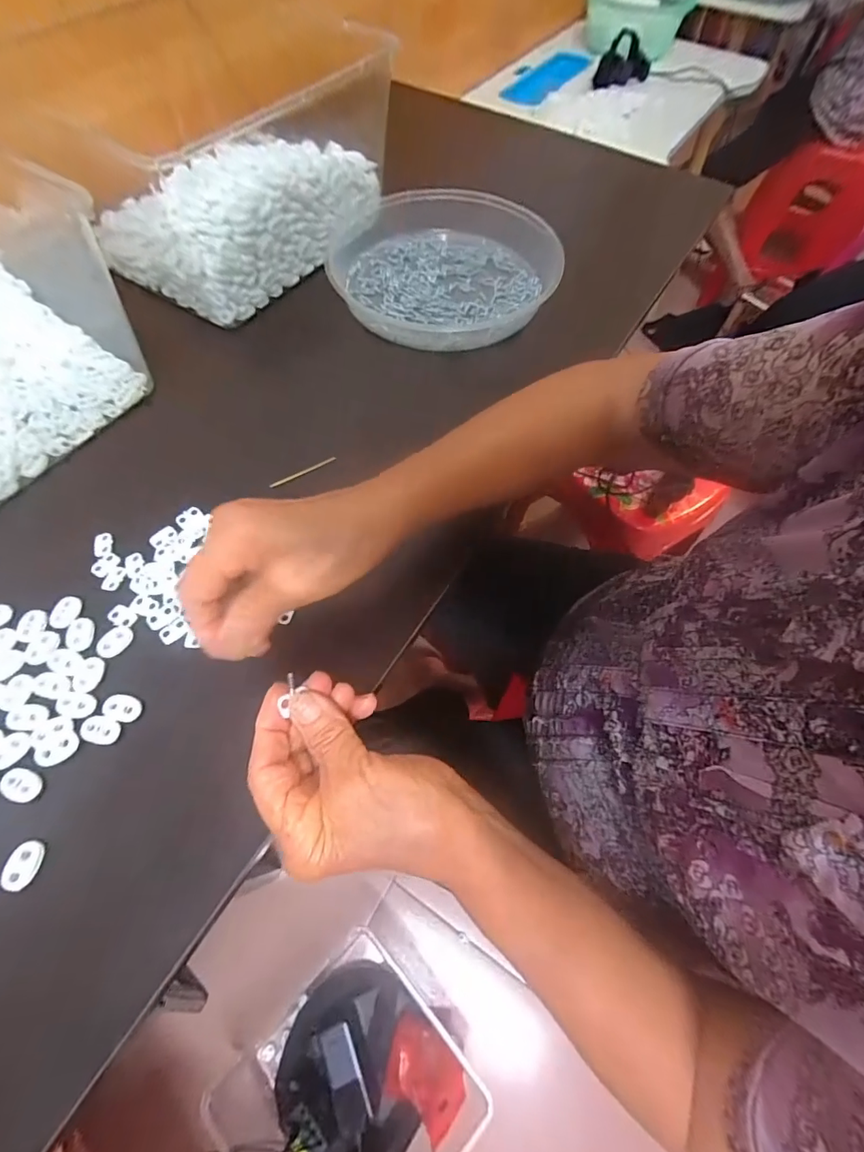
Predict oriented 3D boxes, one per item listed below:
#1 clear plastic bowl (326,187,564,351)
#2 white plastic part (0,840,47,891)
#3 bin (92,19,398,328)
[{"bbox_3d":[0.011,-0.319,0.477,0.219,0.039,0.210,1,64,-2],"label":"clear plastic bowl"},{"bbox_3d":[-0.221,0.156,0.250,0.018,0.004,0.022,2,64,-1],"label":"white plastic part"},{"bbox_3d":[-0.217,-0.412,0.460,0.244,0.131,0.252,31,67,13],"label":"bin"}]

